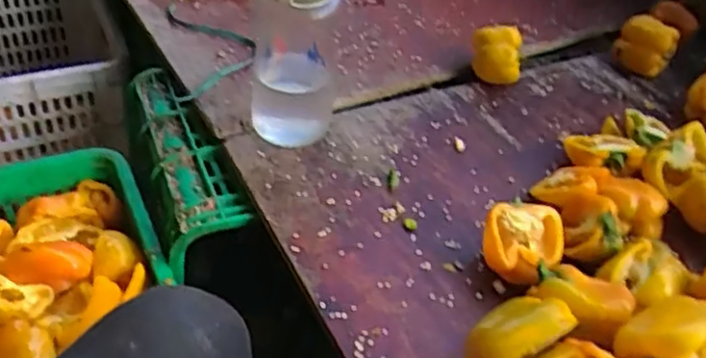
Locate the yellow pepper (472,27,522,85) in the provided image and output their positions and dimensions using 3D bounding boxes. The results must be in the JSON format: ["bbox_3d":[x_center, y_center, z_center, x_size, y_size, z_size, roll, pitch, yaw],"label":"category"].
[{"bbox_3d":[0.196,-0.169,0.890,0.073,0.070,0.049,13,40,7],"label":"yellow pepper"}]

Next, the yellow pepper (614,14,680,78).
[{"bbox_3d":[0.440,-0.202,0.981,0.085,0.074,0.061,23,43,18],"label":"yellow pepper"}]

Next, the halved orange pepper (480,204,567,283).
[{"bbox_3d":[0.164,0.064,0.636,0.076,0.051,0.081,18,41,13],"label":"halved orange pepper"}]

